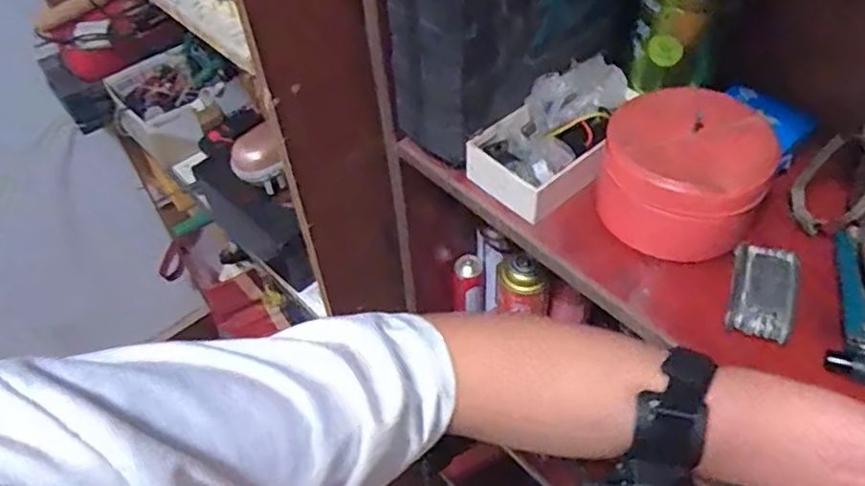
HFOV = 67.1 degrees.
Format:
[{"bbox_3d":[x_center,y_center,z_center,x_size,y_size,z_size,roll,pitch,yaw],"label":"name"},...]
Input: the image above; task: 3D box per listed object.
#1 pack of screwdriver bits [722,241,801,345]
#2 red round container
[{"bbox_3d":[0.245,0.033,0.480,0.043,0.023,0.076,16,52,17],"label":"pack of screwdriver bits"},{"bbox_3d":[0.195,-0.049,0.523,0.119,0.093,0.131,16,52,17],"label":"red round container"}]

